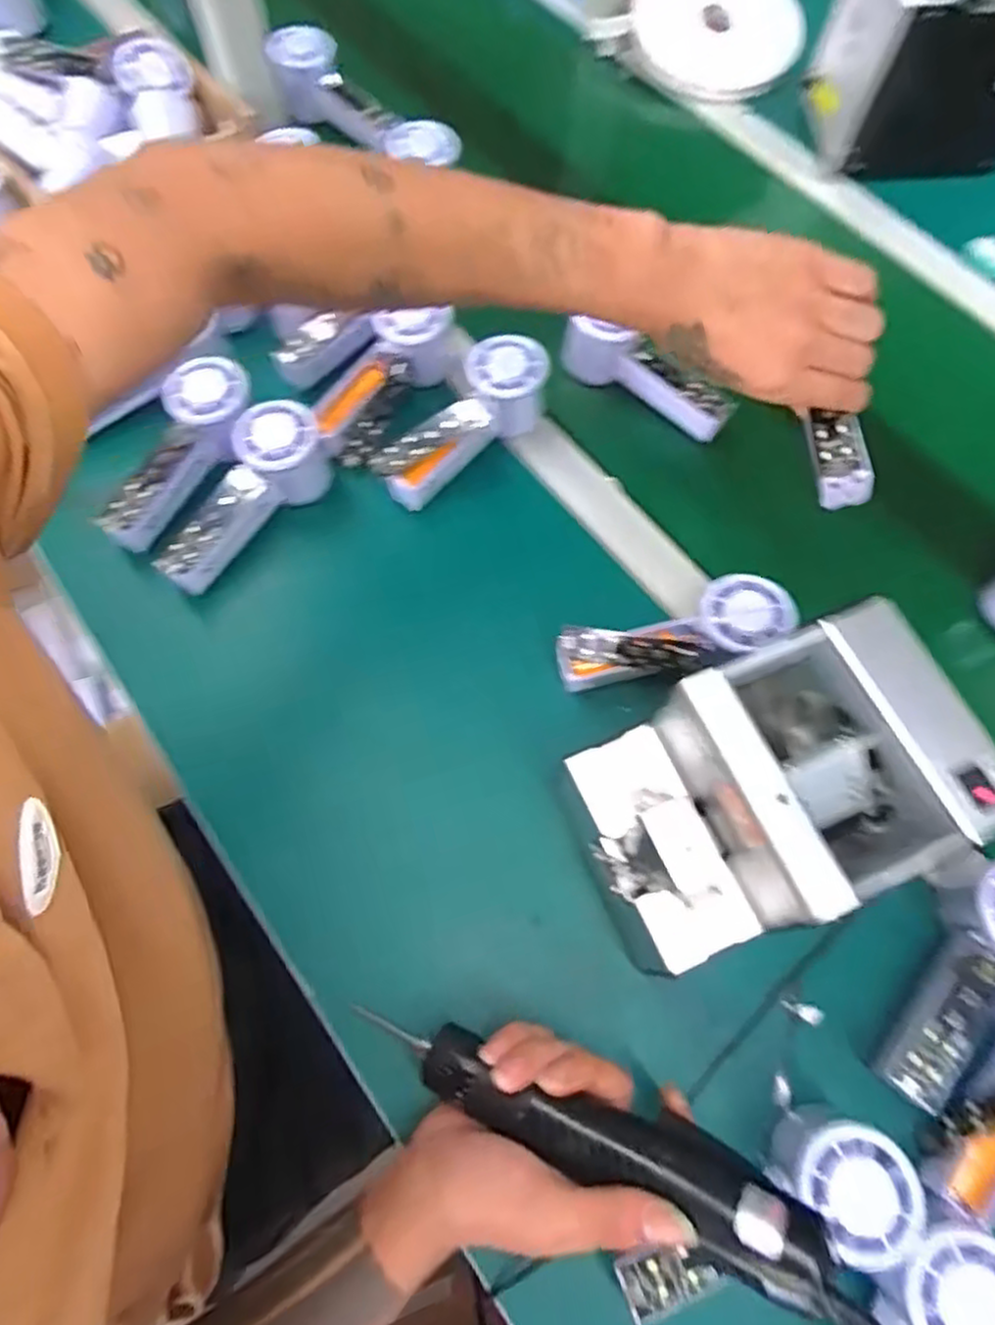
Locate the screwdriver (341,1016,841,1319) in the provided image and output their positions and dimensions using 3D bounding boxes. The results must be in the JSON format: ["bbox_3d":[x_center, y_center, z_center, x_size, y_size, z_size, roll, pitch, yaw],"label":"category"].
[{"bbox_3d":[0.030,0.223,0.343,0.238,0.031,0.039,12,66,25],"label":"screwdriver"}]

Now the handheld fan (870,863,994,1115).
[{"bbox_3d":[0.268,0.176,0.404,0.058,0.044,0.151,39,85,12],"label":"handheld fan"}]

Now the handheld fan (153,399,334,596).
[{"bbox_3d":[-0.188,-0.121,0.514,0.050,0.055,0.147,40,72,13],"label":"handheld fan"}]

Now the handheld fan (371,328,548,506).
[{"bbox_3d":[-0.025,-0.186,0.546,0.157,0.053,0.056,-45,76,-5],"label":"handheld fan"}]

